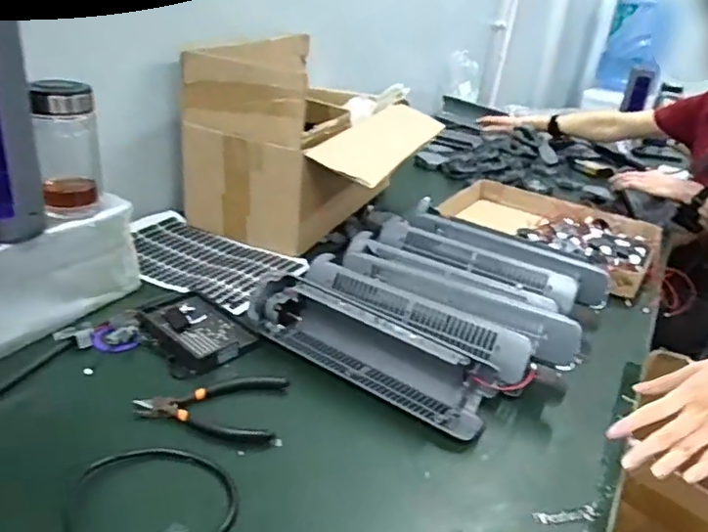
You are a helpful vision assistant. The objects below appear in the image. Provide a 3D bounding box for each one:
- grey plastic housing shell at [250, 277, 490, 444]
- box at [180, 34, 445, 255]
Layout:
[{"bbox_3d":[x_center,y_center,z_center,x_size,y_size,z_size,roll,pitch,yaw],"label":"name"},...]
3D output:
[{"bbox_3d":[0.015,0.093,0.681,0.305,0.065,0.088,25,33,28],"label":"grey plastic housing shell"},{"bbox_3d":[-0.073,-0.231,1.029,0.339,0.257,0.399,16,28,17],"label":"box"}]

